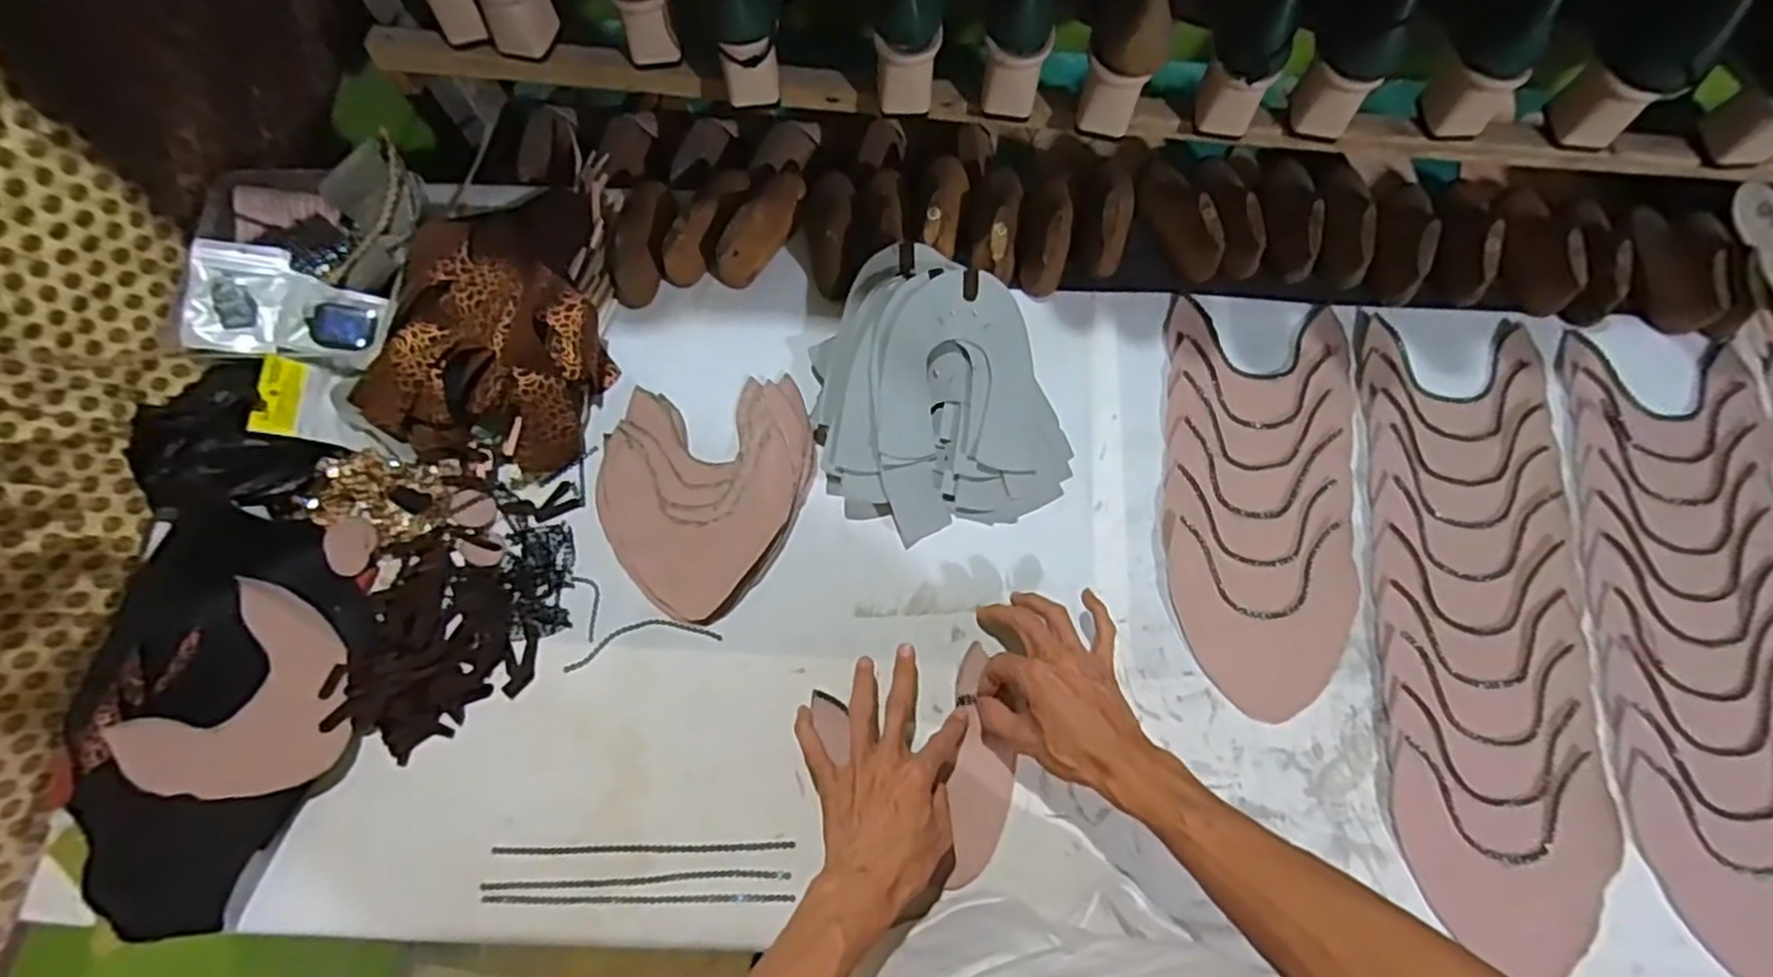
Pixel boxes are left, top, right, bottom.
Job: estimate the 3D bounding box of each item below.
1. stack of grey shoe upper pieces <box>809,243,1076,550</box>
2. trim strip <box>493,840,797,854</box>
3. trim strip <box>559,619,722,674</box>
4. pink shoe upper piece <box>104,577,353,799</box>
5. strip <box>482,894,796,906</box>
[{"bbox_3d":[0.031,-0.080,0.658,0.195,0.094,0.243,-25,74,-7],"label":"stack of grey shoe upper pieces"},{"bbox_3d":[-0.188,0.281,0.591,0.230,0.008,0.007,-1,72,1],"label":"trim strip"},{"bbox_3d":[-0.206,0.126,0.638,0.130,0.004,0.030,-12,73,-2],"label":"trim strip"},{"bbox_3d":[-0.500,0.172,0.596,0.150,0.018,0.154,30,75,10],"label":"pink shoe upper piece"},{"bbox_3d":[-0.188,0.314,0.577,0.232,0.010,0.007,-1,72,1],"label":"strip"}]

